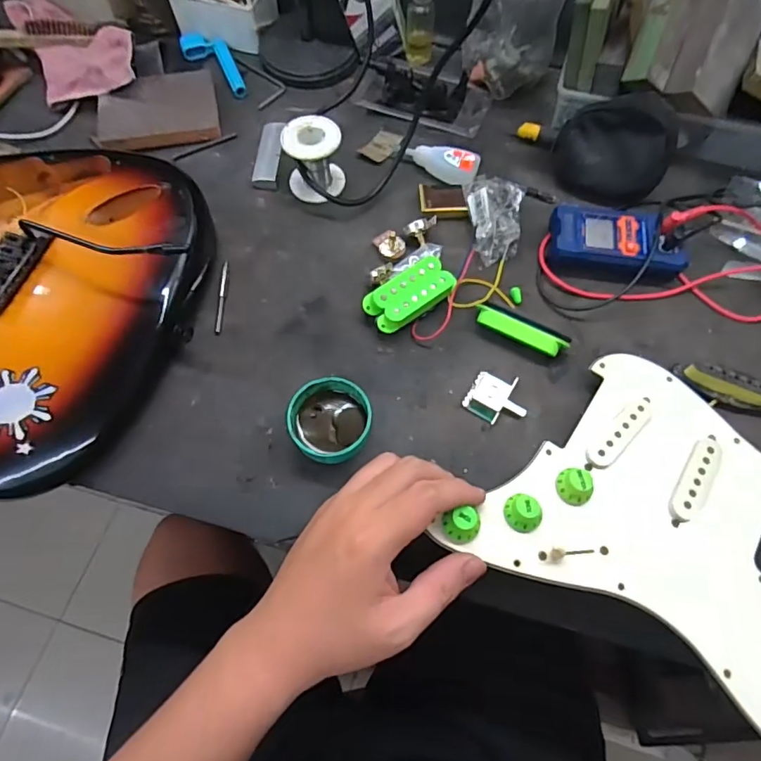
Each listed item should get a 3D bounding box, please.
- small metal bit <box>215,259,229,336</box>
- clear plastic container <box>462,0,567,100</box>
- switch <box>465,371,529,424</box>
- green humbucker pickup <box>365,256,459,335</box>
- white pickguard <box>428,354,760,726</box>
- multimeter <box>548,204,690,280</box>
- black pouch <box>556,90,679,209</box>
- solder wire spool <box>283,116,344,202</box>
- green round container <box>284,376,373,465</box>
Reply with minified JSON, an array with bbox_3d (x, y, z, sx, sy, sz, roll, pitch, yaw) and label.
[{"bbox_3d":[-0.140,-0.073,0.438,0.007,0.006,0.076,-1,67,0],"label":"small metal bit"},{"bbox_3d":[0.136,-0.368,0.506,0.092,0.097,0.082,8,68,3],"label":"clear plastic container"},{"bbox_3d":[0.093,0.015,0.393,0.045,0.013,0.039,28,70,11],"label":"switch"},{"bbox_3d":[0.026,-0.071,0.424,0.078,0.024,0.040,-36,72,-14],"label":"green humbucker pickup"},{"bbox_3d":[0.196,0.089,0.335,0.237,0.027,0.195,32,71,13],"label":"white pickguard"},{"bbox_3d":[0.208,-0.119,0.443,0.113,0.026,0.065,7,68,3],"label":"multimeter"},{"bbox_3d":[0.217,-0.212,0.461,0.094,0.068,0.064,2,67,1],"label":"black pouch"},{"bbox_3d":[-0.063,-0.210,0.470,0.054,0.052,0.052,-20,69,-8],"label":"solder wire spool"},{"bbox_3d":[-0.038,0.032,0.379,0.060,0.026,0.062,0,67,0],"label":"green round container"}]

